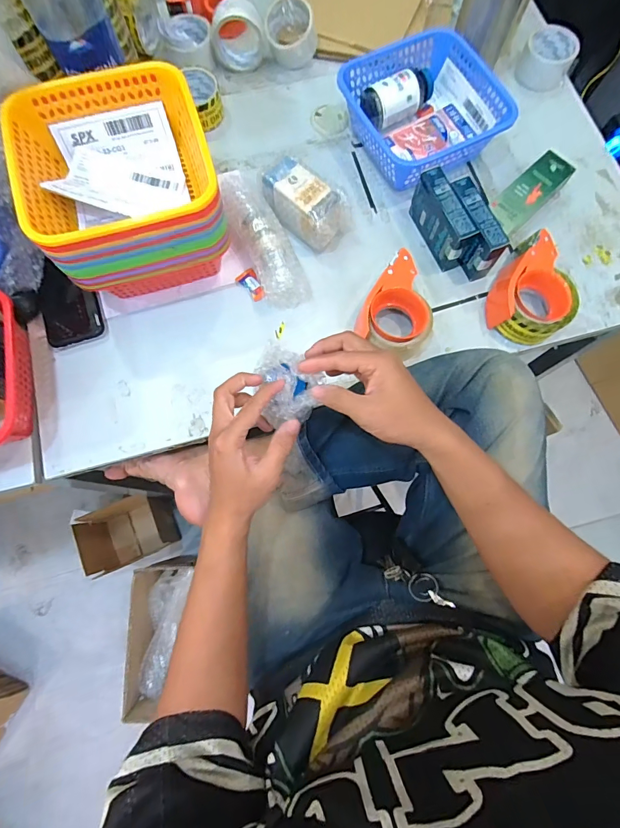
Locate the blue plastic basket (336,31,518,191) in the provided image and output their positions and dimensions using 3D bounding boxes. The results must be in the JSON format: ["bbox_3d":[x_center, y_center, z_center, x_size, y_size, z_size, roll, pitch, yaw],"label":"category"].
[{"bbox_3d":[0.176,-0.499,0.654,0.214,0.080,0.229,-28,78,-7],"label":"blue plastic basket"}]

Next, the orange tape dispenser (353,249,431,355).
[{"bbox_3d":[0.130,-0.148,0.574,0.093,0.063,0.133,30,78,7],"label":"orange tape dispenser"}]

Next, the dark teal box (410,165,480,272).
[{"bbox_3d":[0.198,-0.294,0.599,0.032,0.085,0.125,-22,77,-6],"label":"dark teal box"}]

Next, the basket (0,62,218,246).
[{"bbox_3d":[-0.246,-0.318,0.505,0.223,0.078,0.206,-21,77,-5],"label":"basket"}]

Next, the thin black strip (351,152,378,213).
[{"bbox_3d":[0.091,-0.392,0.668,0.009,0.004,0.126,-14,76,-4],"label":"thin black strip"}]

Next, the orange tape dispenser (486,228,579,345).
[{"bbox_3d":[0.330,-0.177,0.580,0.109,0.065,0.135,36,78,8],"label":"orange tape dispenser"}]

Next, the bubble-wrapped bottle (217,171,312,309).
[{"bbox_3d":[-0.069,-0.265,0.607,0.071,0.060,0.212,-25,77,-6],"label":"bubble-wrapped bottle"}]

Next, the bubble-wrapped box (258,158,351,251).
[{"bbox_3d":[-0.011,-0.326,0.619,0.136,0.068,0.071,39,79,9],"label":"bubble-wrapped box"}]

